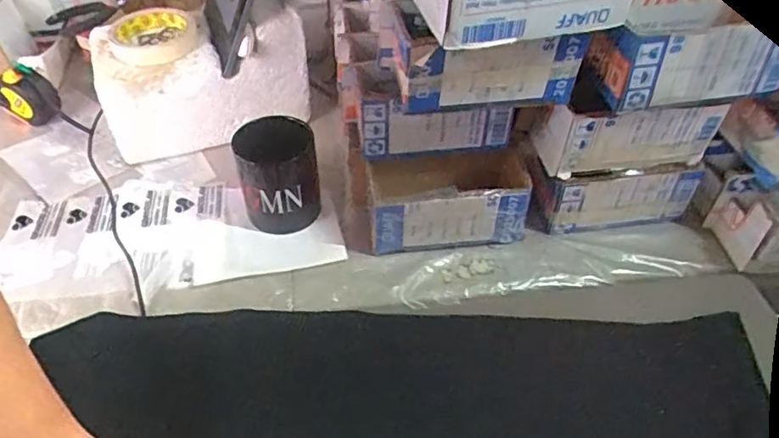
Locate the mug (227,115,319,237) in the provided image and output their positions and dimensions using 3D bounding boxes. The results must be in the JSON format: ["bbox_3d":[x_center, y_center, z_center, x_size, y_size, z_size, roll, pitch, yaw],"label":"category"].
[{"bbox_3d":[-0.118,-0.046,0.622,0.079,0.088,0.091,-5,46,-5],"label":"mug"}]

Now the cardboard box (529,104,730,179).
[{"bbox_3d":[0.226,-0.091,0.573,0.162,0.074,0.069,-7,46,-8],"label":"cardboard box"}]

